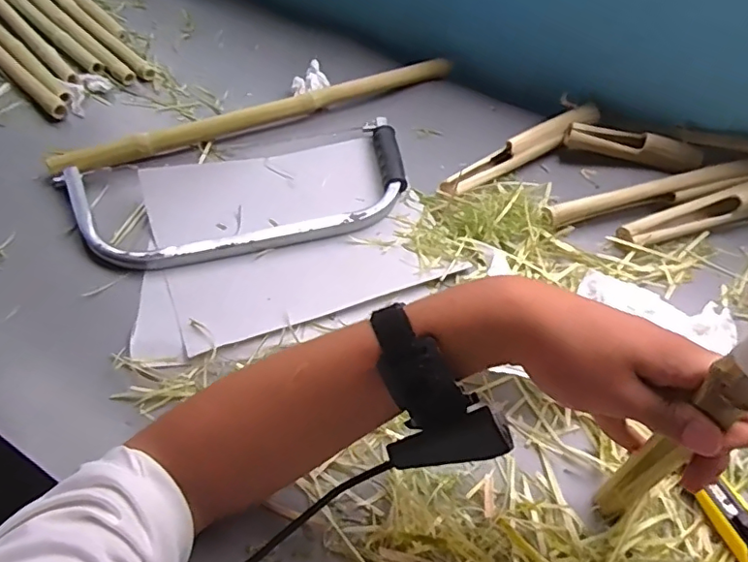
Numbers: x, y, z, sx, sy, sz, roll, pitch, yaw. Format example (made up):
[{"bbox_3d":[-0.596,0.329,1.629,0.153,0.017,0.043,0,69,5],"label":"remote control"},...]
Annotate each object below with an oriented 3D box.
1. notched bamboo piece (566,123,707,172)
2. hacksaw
[{"bbox_3d":[0.299,-0.156,0.647,0.148,0.026,0.029,17,54,11],"label":"notched bamboo piece"},{"bbox_3d":[-0.133,-0.096,0.583,0.355,0.021,0.165,-13,54,-12],"label":"hacksaw"}]

